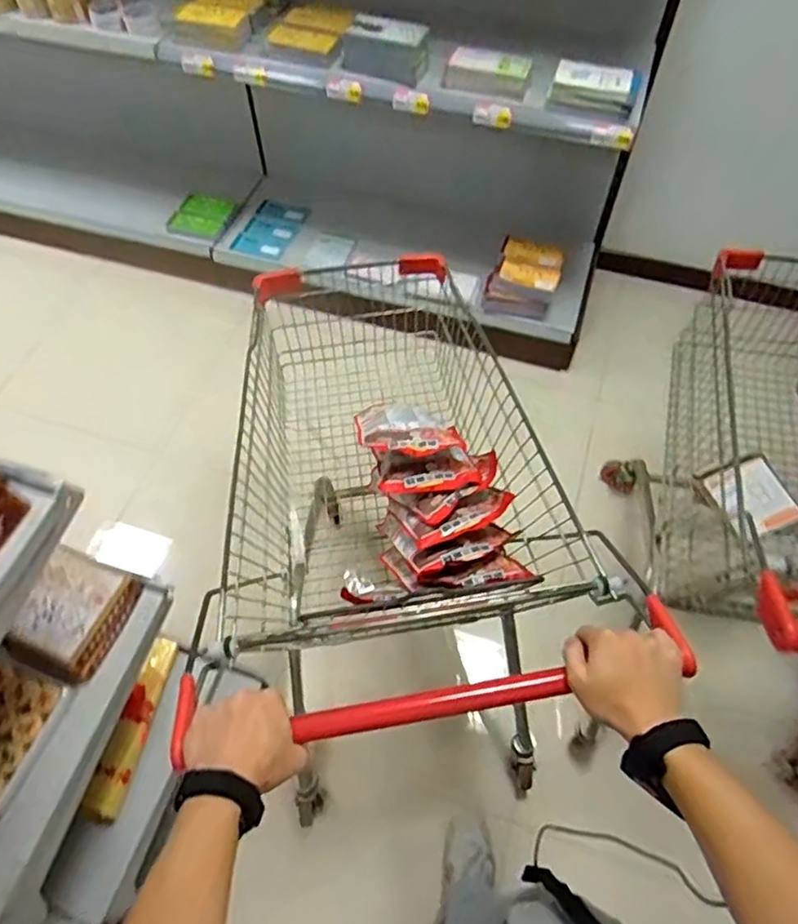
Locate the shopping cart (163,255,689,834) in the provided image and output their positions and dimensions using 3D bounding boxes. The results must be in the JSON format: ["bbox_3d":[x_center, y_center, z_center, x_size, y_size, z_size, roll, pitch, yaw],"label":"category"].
[{"bbox_3d":[0.016,0.101,1.160,0.494,0.764,0.888,-5,64,0],"label":"shopping cart"}]

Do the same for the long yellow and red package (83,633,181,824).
[{"bbox_3d":[-0.414,0.410,0.991,0.045,0.046,0.265,10,65,7],"label":"long yellow and red package"}]

